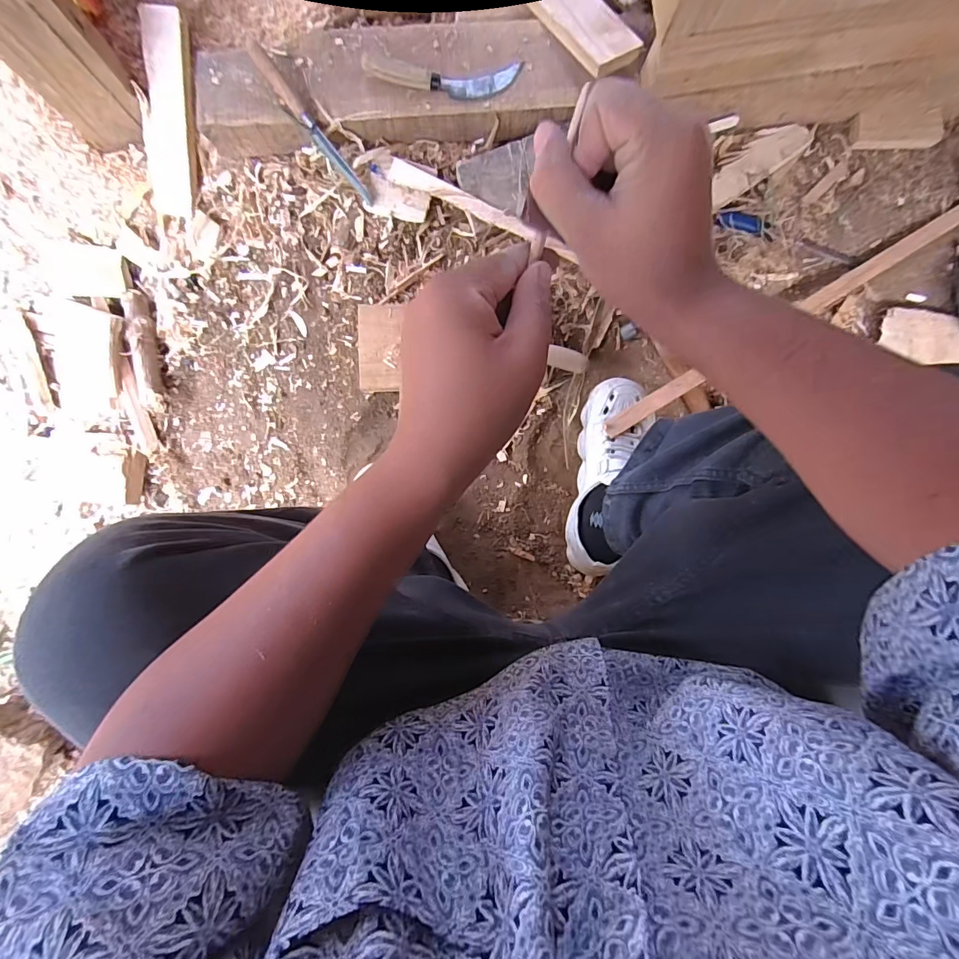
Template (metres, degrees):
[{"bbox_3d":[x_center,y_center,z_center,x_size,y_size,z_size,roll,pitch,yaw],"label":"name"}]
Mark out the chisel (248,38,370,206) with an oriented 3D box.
[{"bbox_3d":[-0.224,-0.472,0.615,0.019,0.029,0.225,-40,108,1],"label":"chisel"}]

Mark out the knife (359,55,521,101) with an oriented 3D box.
[{"bbox_3d":[-0.048,-0.533,0.612,0.206,0.026,0.045,0,95,-3],"label":"knife"}]

